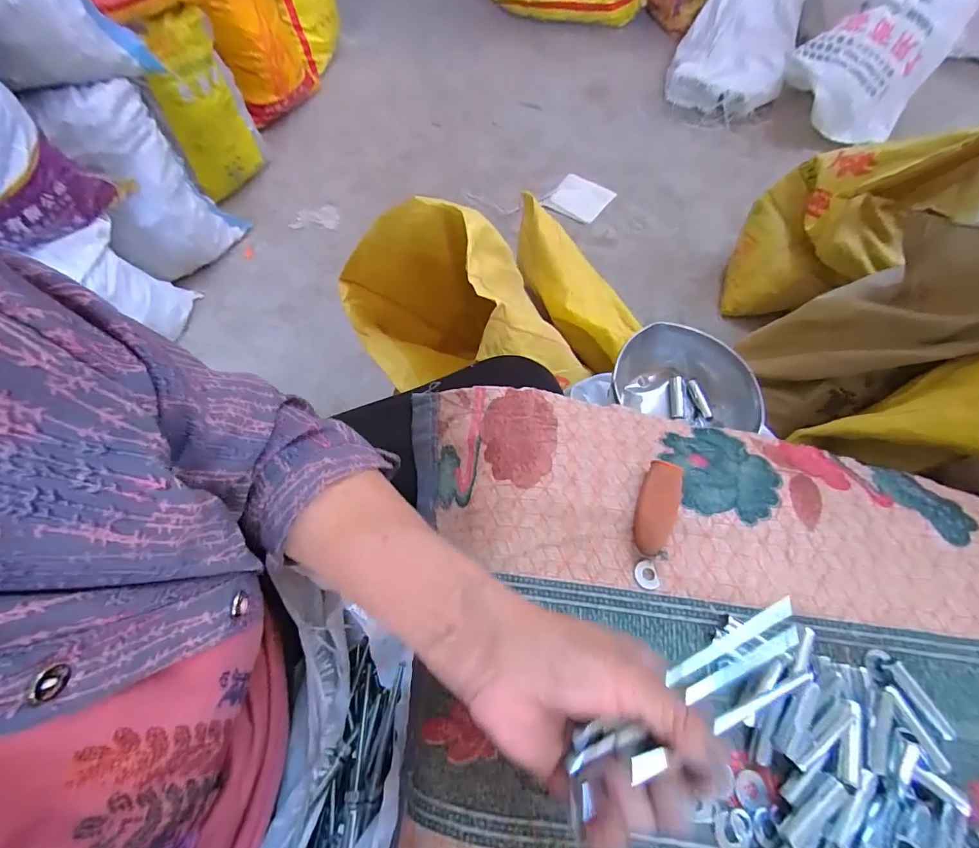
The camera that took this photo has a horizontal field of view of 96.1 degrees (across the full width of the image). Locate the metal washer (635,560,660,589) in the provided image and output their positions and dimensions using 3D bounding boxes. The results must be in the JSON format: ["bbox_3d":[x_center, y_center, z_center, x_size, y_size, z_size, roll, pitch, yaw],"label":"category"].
[{"bbox_3d":[0.107,0.103,0.300,0.015,0.004,0.018,-7,64,-3],"label":"metal washer"}]

